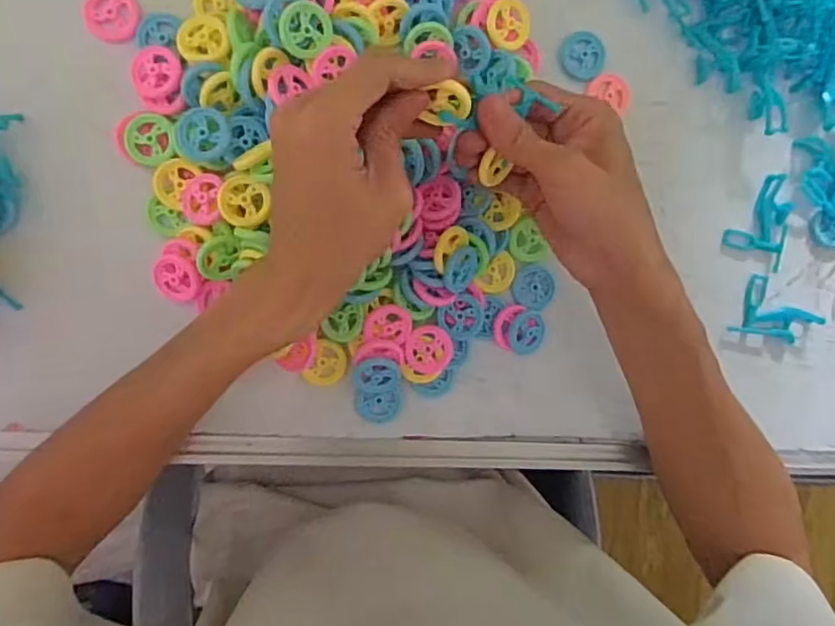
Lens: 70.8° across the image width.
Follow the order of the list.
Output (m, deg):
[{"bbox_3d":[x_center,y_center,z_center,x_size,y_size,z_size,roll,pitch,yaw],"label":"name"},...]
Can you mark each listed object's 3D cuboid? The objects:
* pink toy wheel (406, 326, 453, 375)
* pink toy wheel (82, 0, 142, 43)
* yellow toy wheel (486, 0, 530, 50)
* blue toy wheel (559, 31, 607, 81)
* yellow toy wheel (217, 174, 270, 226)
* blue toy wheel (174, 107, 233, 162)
[{"bbox_3d":[0.007,0.023,0.368,0.028,0.008,0.031,-3,95,-7],"label":"pink toy wheel"},{"bbox_3d":[-0.176,-0.171,0.337,0.031,0.005,0.029,-1,95,-7],"label":"pink toy wheel"},{"bbox_3d":[0.056,-0.176,0.356,0.030,0.005,0.028,-3,99,-22],"label":"yellow toy wheel"},{"bbox_3d":[0.106,-0.166,0.378,0.030,0.005,0.030,-1,95,-7],"label":"blue toy wheel"},{"bbox_3d":[-0.098,-0.064,0.335,0.027,0.012,0.028,-1,95,-7],"label":"yellow toy wheel"},{"bbox_3d":[-0.122,-0.101,0.332,0.032,0.011,0.029,20,92,-8],"label":"blue toy wheel"}]

